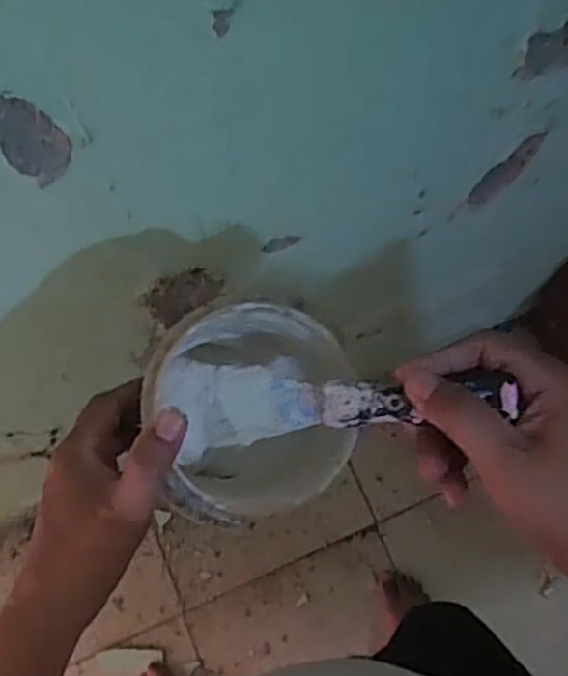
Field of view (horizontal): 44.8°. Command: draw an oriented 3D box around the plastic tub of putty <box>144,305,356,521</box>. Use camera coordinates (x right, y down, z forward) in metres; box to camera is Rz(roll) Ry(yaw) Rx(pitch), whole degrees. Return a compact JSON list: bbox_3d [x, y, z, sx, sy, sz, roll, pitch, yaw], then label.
[{"bbox_3d":[-0.019,0.043,0.407,0.111,0.085,0.125,-12,72,-4],"label":"plastic tub of putty"}]

